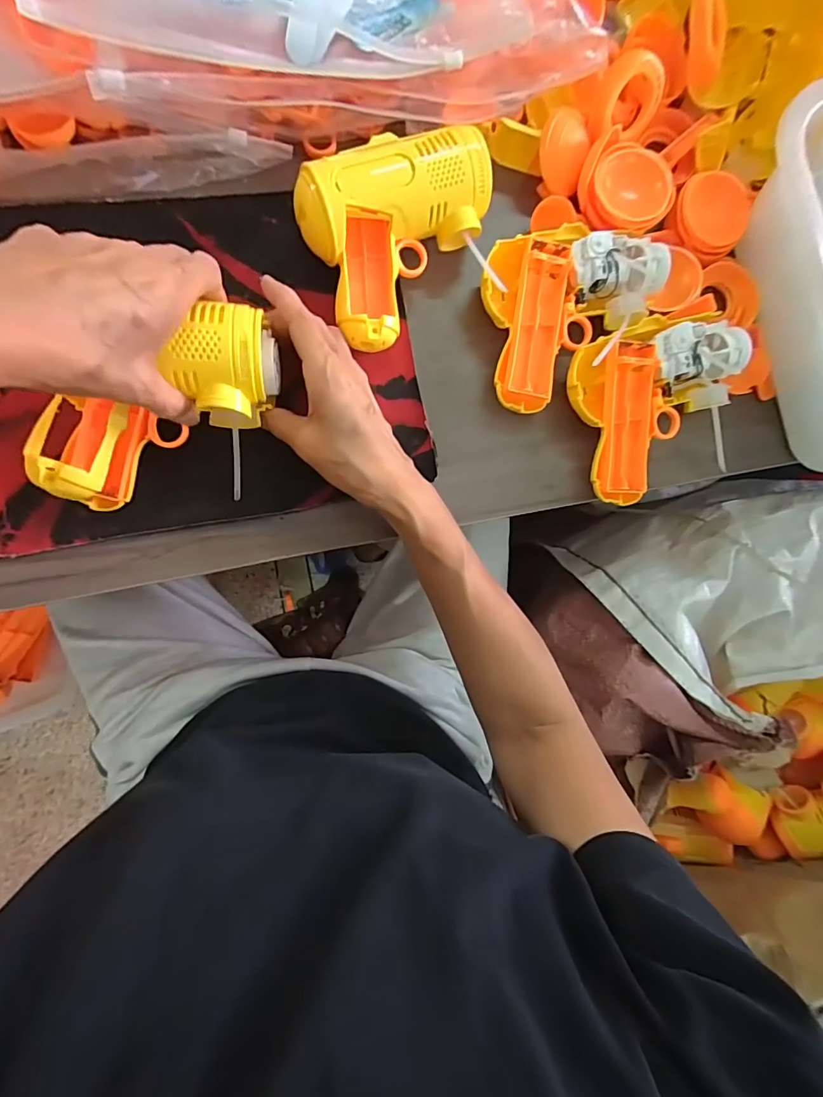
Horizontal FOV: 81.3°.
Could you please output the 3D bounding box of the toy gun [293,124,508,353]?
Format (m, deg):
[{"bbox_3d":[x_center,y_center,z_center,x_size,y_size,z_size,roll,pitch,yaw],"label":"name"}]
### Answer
[{"bbox_3d":[-0.001,-0.217,0.333,0.135,0.051,0.116,-26,92,-9],"label":"toy gun"}]

